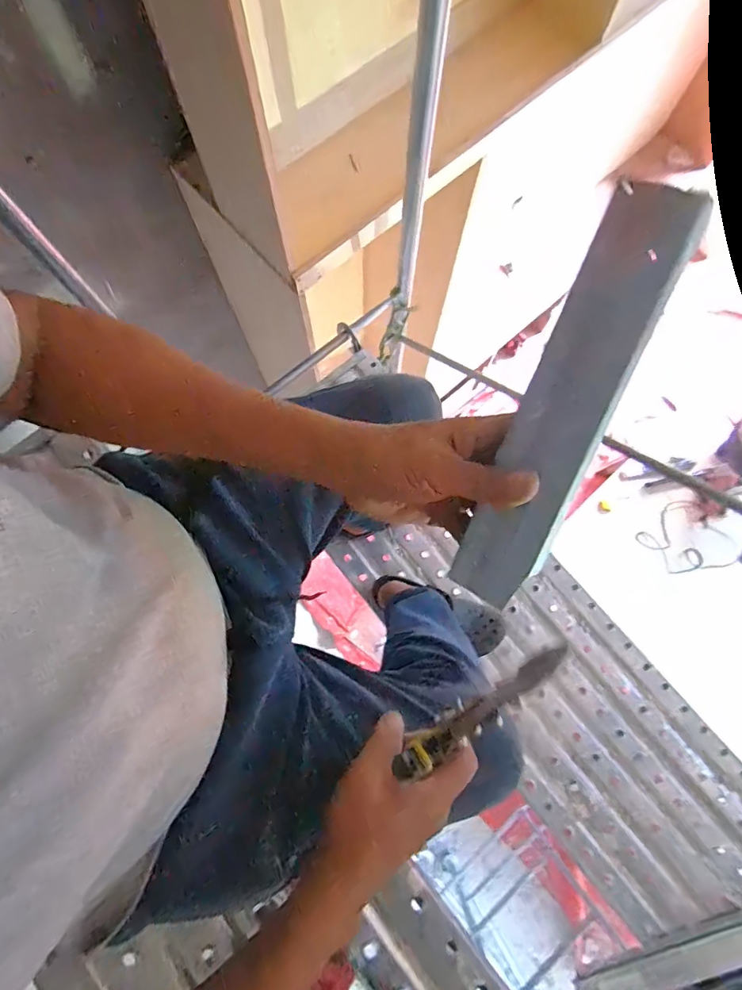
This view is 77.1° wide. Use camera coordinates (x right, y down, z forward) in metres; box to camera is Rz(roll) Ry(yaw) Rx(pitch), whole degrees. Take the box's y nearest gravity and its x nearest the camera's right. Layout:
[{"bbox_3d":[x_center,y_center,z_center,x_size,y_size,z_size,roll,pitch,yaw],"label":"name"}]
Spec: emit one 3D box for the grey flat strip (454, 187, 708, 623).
[{"bbox_3d":[0.113,-0.047,0.275,0.050,0.020,0.246,28,104,30],"label":"grey flat strip"}]

